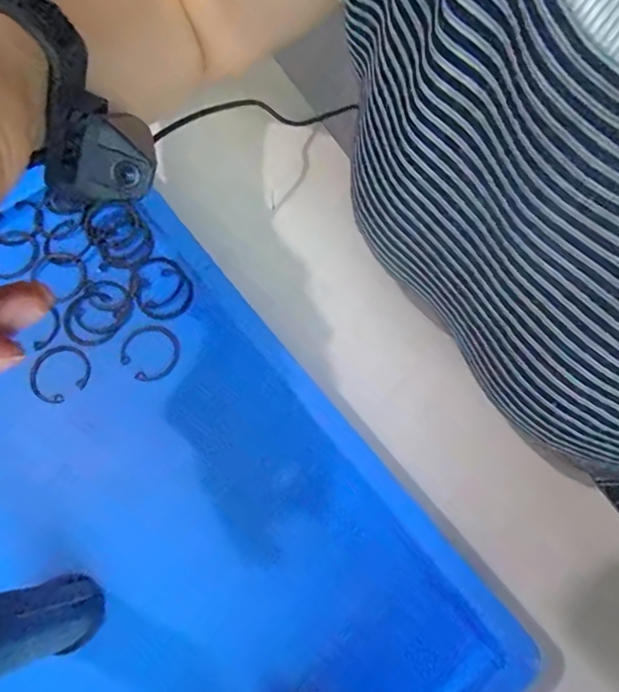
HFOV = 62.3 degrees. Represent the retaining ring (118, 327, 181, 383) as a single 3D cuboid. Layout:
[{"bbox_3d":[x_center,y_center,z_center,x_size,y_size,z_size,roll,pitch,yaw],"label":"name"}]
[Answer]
[{"bbox_3d":[-0.099,0.003,0.319,0.034,0.004,0.036,-1,69,2],"label":"retaining ring"}]

